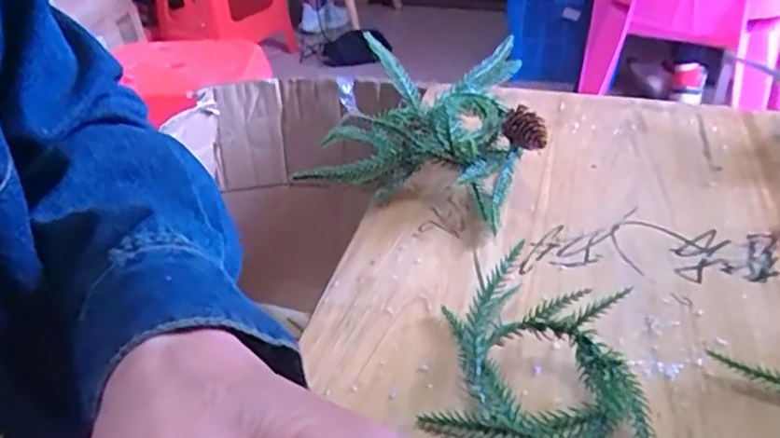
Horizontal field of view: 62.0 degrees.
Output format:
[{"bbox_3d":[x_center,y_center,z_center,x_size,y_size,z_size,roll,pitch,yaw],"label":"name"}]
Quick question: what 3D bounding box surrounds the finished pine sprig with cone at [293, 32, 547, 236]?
[{"bbox_3d":[0.027,-0.063,0.414,0.140,0.070,0.119,6,38,13],"label":"finished pine sprig with cone"}]

